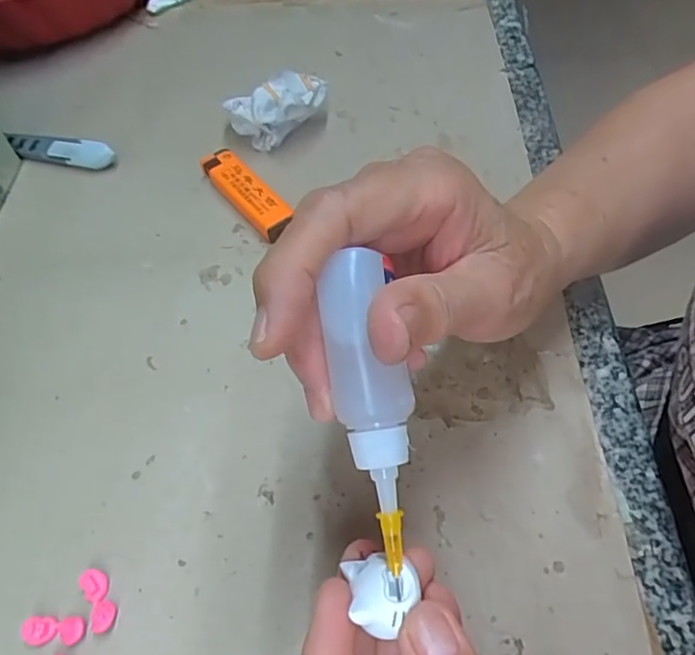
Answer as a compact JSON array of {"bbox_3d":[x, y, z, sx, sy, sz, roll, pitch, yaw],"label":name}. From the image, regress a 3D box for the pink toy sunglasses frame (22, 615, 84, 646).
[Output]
[{"bbox_3d":[-0.113,0.116,0.213,0.023,0.005,0.010,0,55,4],"label":"pink toy sunglasses frame"}]

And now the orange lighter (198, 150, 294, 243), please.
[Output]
[{"bbox_3d":[-0.063,-0.083,0.345,0.021,0.016,0.081,-34,60,-19],"label":"orange lighter"}]

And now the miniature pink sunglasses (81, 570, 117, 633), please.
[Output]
[{"bbox_3d":[-0.097,0.106,0.218,0.009,0.005,0.024,-25,57,-13],"label":"miniature pink sunglasses"}]

